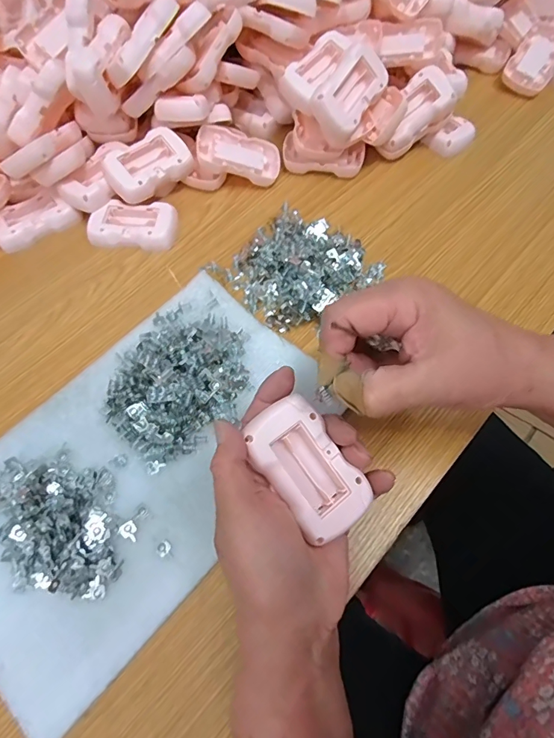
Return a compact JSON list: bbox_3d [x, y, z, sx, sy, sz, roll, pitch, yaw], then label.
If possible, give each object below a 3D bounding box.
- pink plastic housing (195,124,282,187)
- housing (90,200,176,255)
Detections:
[{"bbox_3d":[-0.042,-0.229,0.459,0.088,0.020,0.057,9,68,-18],"label":"pink plastic housing"},{"bbox_3d":[-0.142,-0.145,0.425,0.080,0.016,0.050,9,65,5],"label":"housing"}]

